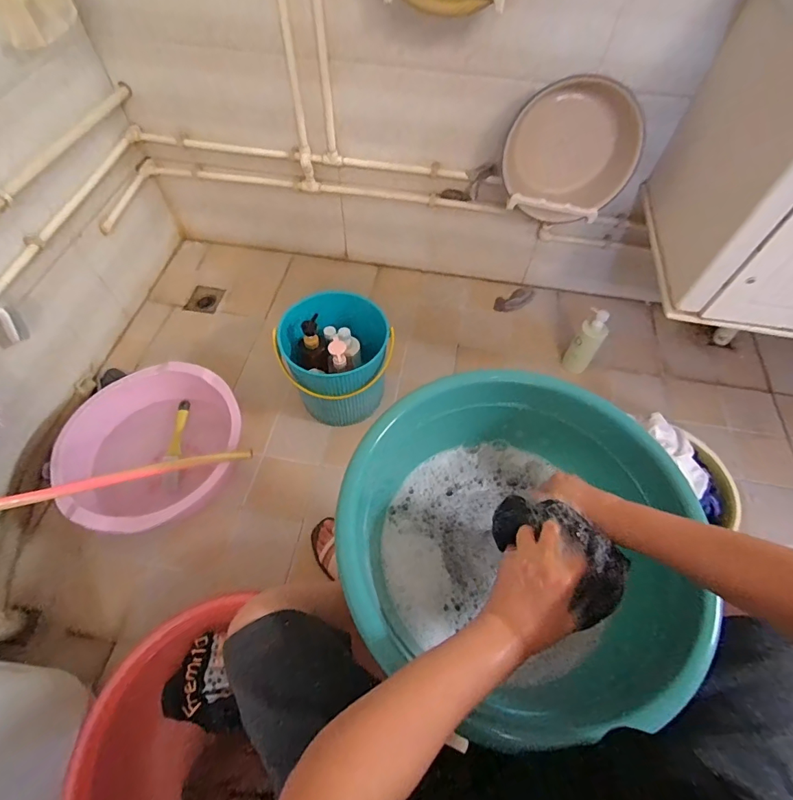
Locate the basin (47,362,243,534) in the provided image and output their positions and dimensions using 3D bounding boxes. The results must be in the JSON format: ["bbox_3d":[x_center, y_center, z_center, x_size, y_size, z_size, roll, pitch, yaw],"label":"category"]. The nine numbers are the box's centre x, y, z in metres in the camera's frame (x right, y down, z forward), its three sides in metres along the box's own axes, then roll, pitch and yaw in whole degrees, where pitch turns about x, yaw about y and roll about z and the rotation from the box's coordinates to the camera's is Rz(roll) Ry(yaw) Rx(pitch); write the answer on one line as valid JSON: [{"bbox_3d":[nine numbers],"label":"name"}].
[{"bbox_3d":[-0.532,0.114,0.988,0.320,0.162,0.379,37,64,19],"label":"basin"}]

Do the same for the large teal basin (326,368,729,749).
[{"bbox_3d":[0.135,0.167,0.577,0.372,0.159,0.391,29,62,15],"label":"large teal basin"}]

